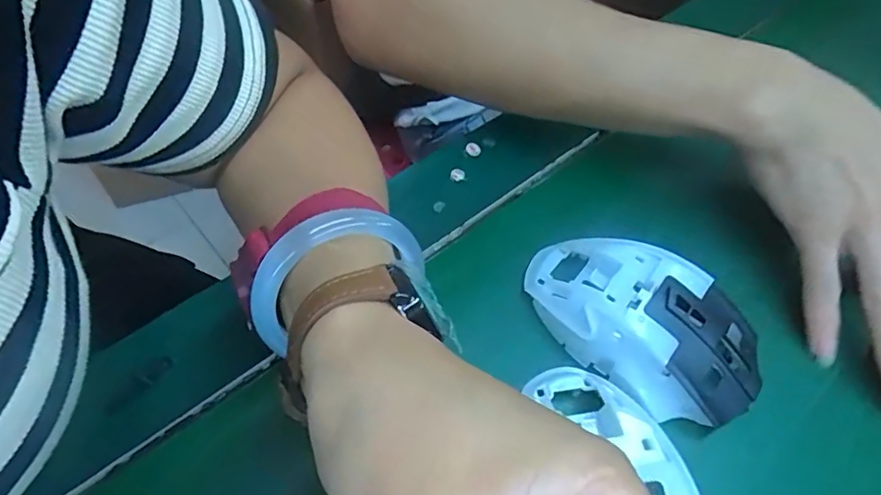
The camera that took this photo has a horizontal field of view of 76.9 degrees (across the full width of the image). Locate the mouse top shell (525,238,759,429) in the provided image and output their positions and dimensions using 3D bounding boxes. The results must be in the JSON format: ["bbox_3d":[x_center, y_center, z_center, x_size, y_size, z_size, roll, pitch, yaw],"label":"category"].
[{"bbox_3d":[0.096,0.036,0.266,0.116,0.033,0.067,32,61,13],"label":"mouse top shell"}]

